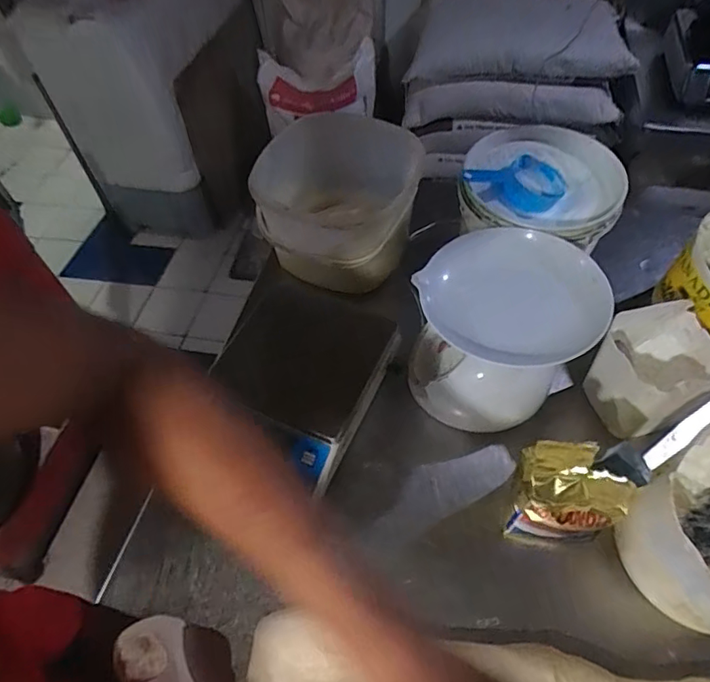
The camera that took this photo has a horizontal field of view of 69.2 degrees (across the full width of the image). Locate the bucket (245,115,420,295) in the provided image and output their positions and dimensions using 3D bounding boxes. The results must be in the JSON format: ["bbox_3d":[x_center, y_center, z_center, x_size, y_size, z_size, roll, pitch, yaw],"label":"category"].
[{"bbox_3d":[-0.026,-0.200,0.752,0.211,0.162,0.202,-1,55,1],"label":"bucket"}]

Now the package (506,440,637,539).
[{"bbox_3d":[0.205,0.159,0.517,0.093,0.157,0.060,3,56,4],"label":"package"}]

